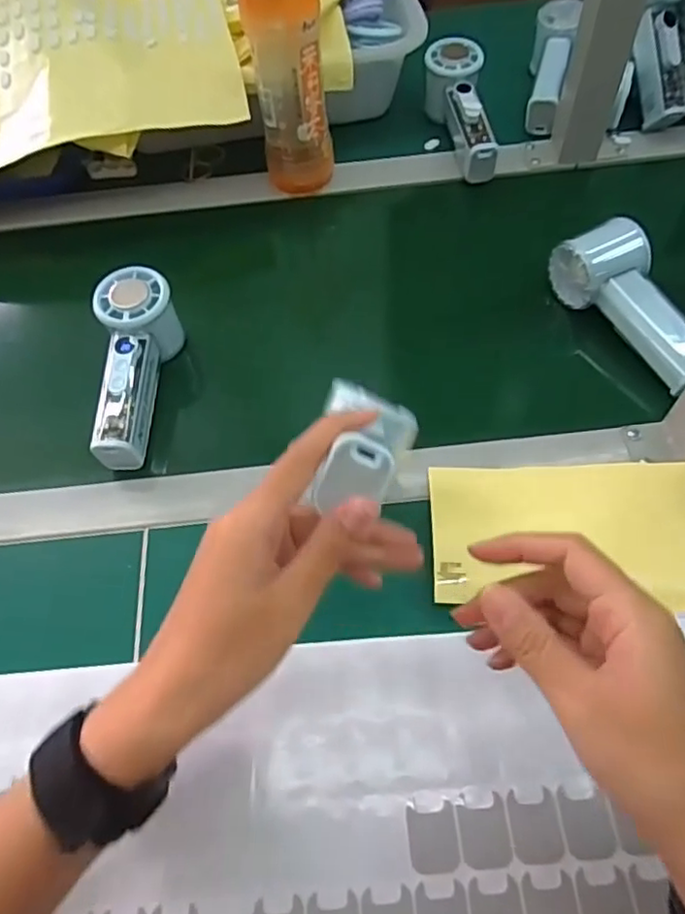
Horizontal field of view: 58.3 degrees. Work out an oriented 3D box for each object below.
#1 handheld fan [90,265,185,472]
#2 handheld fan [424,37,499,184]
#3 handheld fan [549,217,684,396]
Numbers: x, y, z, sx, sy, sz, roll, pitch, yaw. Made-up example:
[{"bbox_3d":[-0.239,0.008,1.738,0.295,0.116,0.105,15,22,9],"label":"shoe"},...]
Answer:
[{"bbox_3d":[-0.162,-0.067,0.477,0.051,0.054,0.155,1,74,4],"label":"handheld fan"},{"bbox_3d":[0.122,-0.341,0.613,0.052,0.056,0.157,-11,73,-3],"label":"handheld fan"},{"bbox_3d":[0.223,-0.117,0.472,0.058,0.043,0.145,-17,59,-7],"label":"handheld fan"}]

